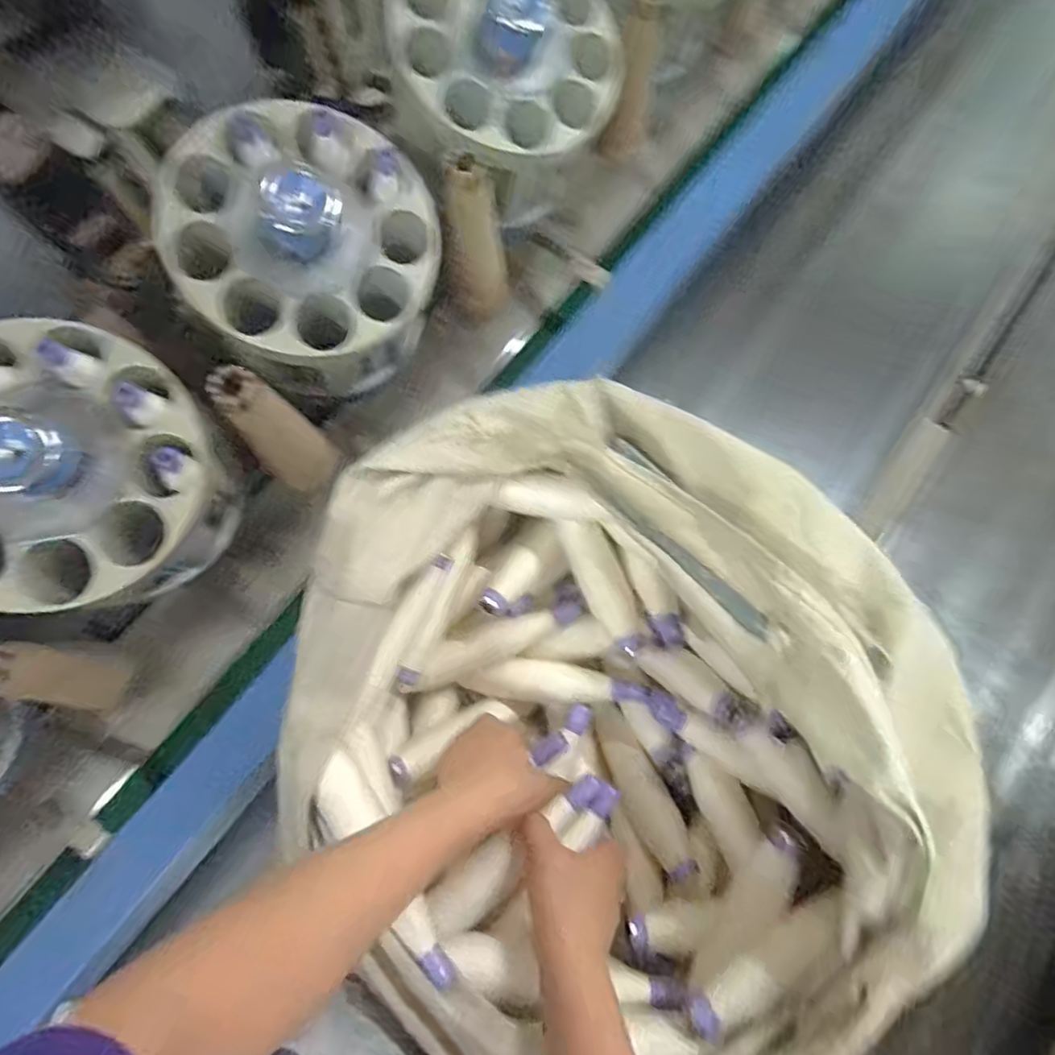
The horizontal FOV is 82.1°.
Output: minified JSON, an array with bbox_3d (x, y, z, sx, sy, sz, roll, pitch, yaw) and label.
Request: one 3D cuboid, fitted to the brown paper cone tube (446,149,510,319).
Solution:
[{"bbox_3d":[-0.062,-0.323,0.730,0.055,0.215,0.075,16,74,5],"label":"brown paper cone tube"}]

